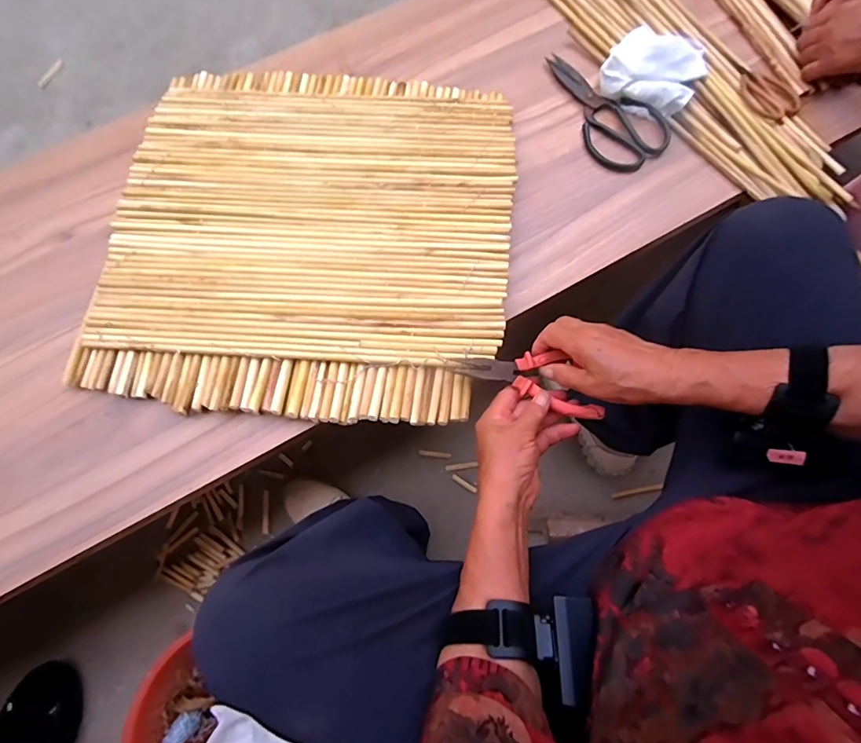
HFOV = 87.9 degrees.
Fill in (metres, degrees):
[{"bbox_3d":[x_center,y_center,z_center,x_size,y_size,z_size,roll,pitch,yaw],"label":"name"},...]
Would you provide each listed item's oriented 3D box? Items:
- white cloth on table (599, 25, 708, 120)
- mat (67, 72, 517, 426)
[{"bbox_3d":[0.302,-0.413,0.593,0.122,0.035,0.137,25,75,10],"label":"white cloth on table"},{"bbox_3d":[-0.139,-0.168,0.525,0.457,0.032,0.445,3,72,3],"label":"mat"}]

